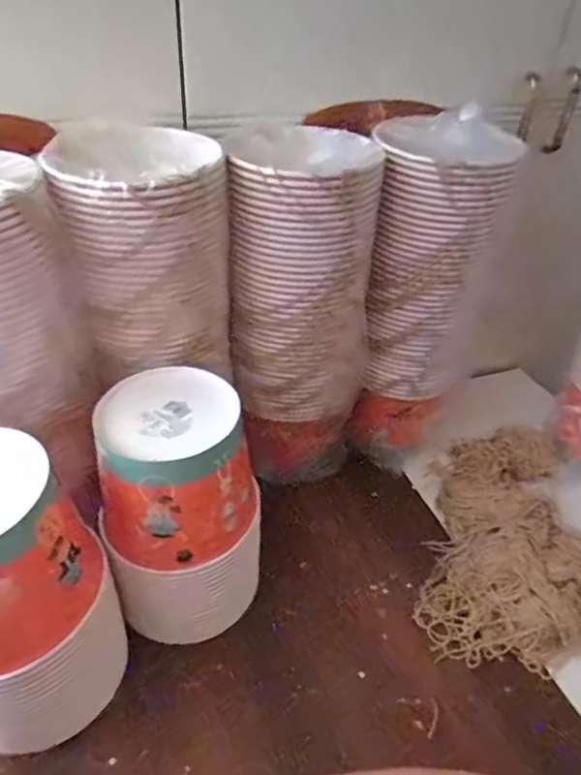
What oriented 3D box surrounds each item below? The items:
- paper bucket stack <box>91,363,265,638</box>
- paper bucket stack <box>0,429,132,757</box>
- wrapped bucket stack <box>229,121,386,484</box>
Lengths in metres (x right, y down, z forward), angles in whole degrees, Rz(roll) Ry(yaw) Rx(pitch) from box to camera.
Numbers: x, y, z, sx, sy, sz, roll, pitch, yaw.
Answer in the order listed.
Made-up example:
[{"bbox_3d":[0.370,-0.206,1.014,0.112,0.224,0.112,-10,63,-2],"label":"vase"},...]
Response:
[{"bbox_3d":[-0.107,0.119,0.585,0.151,0.230,0.150,-4,40,-9],"label":"paper bucket stack"},{"bbox_3d":[-0.236,0.186,0.502,0.150,0.272,0.153,-21,46,-27],"label":"paper bucket stack"},{"bbox_3d":[0.017,-0.076,0.678,0.147,0.394,0.140,12,40,10],"label":"wrapped bucket stack"}]

